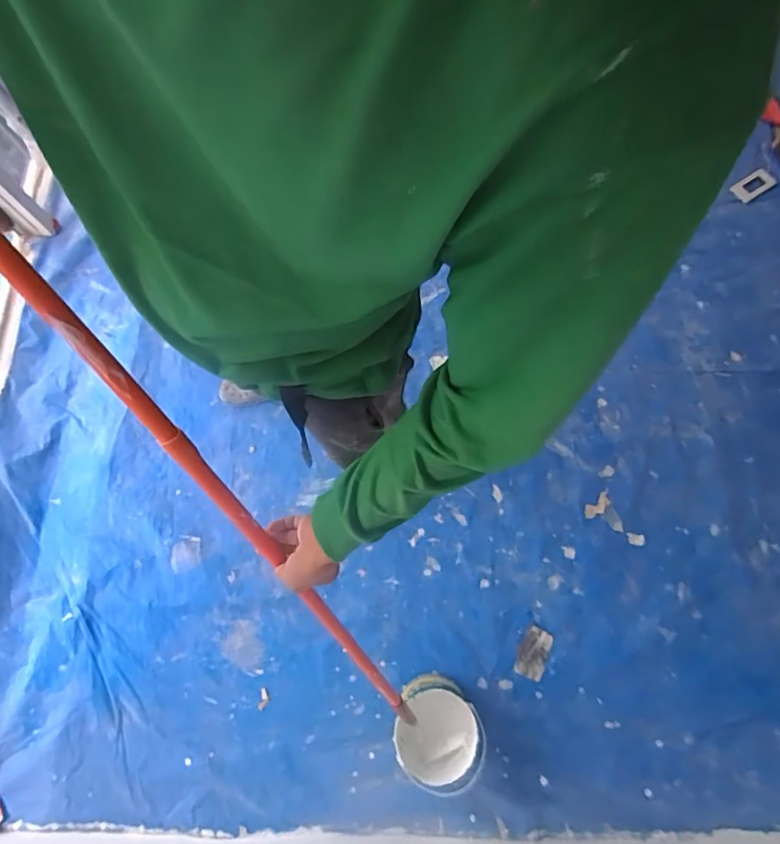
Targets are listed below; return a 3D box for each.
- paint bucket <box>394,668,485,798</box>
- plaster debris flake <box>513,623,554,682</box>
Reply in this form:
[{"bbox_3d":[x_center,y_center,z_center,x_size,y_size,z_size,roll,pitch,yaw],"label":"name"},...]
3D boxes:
[{"bbox_3d":[0.101,0.678,1.119,0.187,0.188,0.208,1,74,3],"label":"paint bucket"},{"bbox_3d":[0.346,0.557,1.232,0.068,0.011,0.117,20,77,7],"label":"plaster debris flake"}]

